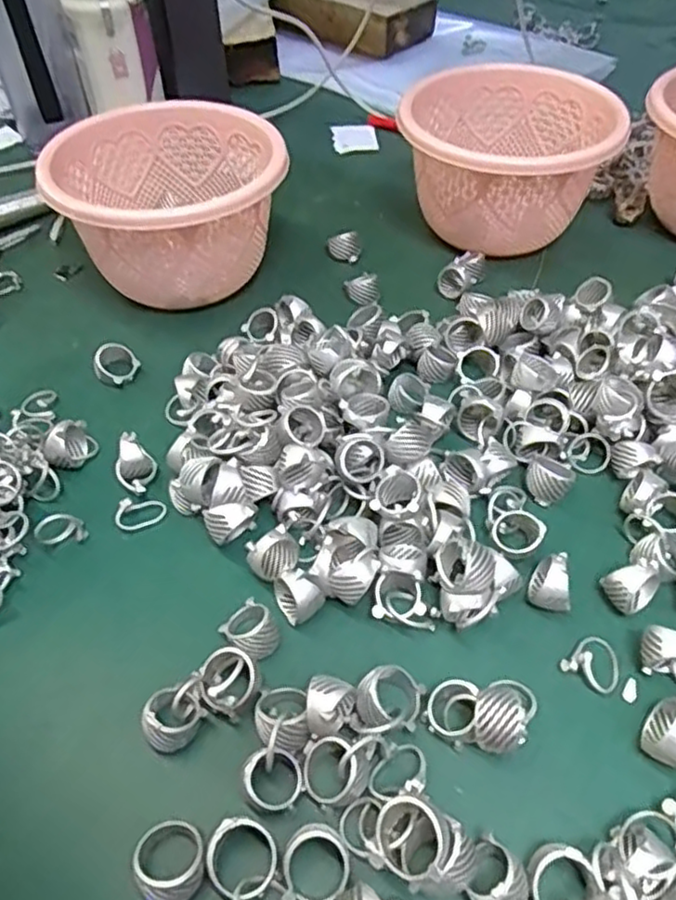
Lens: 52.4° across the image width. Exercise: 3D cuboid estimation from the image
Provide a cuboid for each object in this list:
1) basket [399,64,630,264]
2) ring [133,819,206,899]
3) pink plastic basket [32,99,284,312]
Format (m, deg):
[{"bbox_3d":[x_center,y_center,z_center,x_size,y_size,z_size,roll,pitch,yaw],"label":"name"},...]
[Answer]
[{"bbox_3d":[0.116,-0.203,0.490,0.136,0.083,0.128,2,49,3],"label":"basket"},{"bbox_3d":[-0.059,0.144,0.239,0.024,0.018,0.025,-1,49,1],"label":"ring"},{"bbox_3d":[-0.107,-0.155,0.450,0.135,0.085,0.131,-1,49,1],"label":"pink plastic basket"}]

